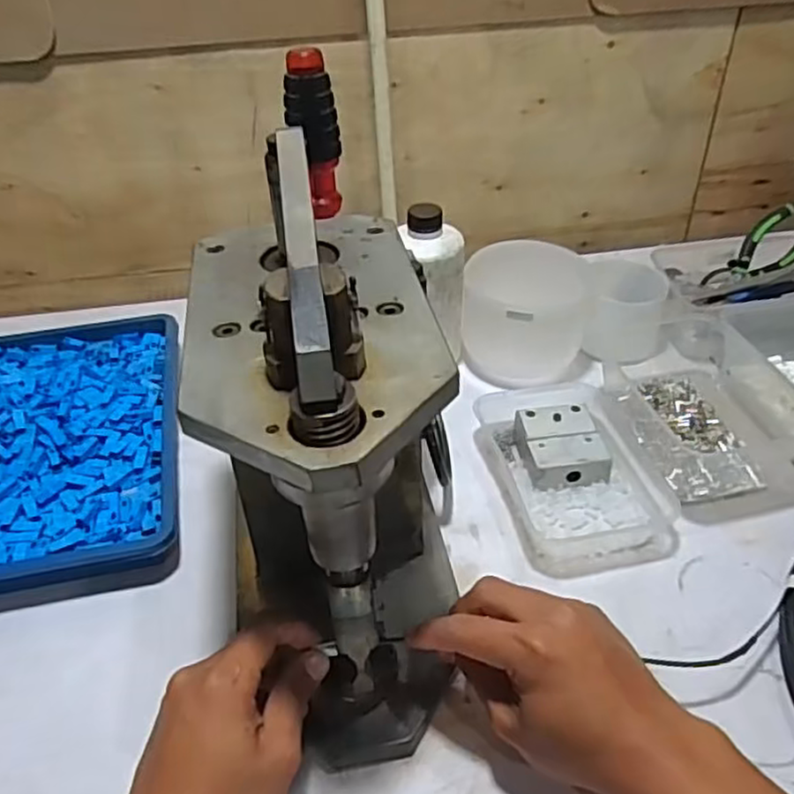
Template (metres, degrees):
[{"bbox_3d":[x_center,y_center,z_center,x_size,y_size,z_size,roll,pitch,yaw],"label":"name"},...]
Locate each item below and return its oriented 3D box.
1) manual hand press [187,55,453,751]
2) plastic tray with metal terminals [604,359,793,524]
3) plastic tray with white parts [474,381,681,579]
[{"bbox_3d":[-0.046,0.005,0.427,0.128,0.292,0.290,-9,40,-8],"label":"manual hand press"},{"bbox_3d":[0.267,0.034,0.617,0.121,0.031,0.174,-9,39,-8],"label":"plastic tray with metal terminals"},{"bbox_3d":[0.144,0.057,0.580,0.124,0.037,0.187,-9,39,-9],"label":"plastic tray with white parts"}]

